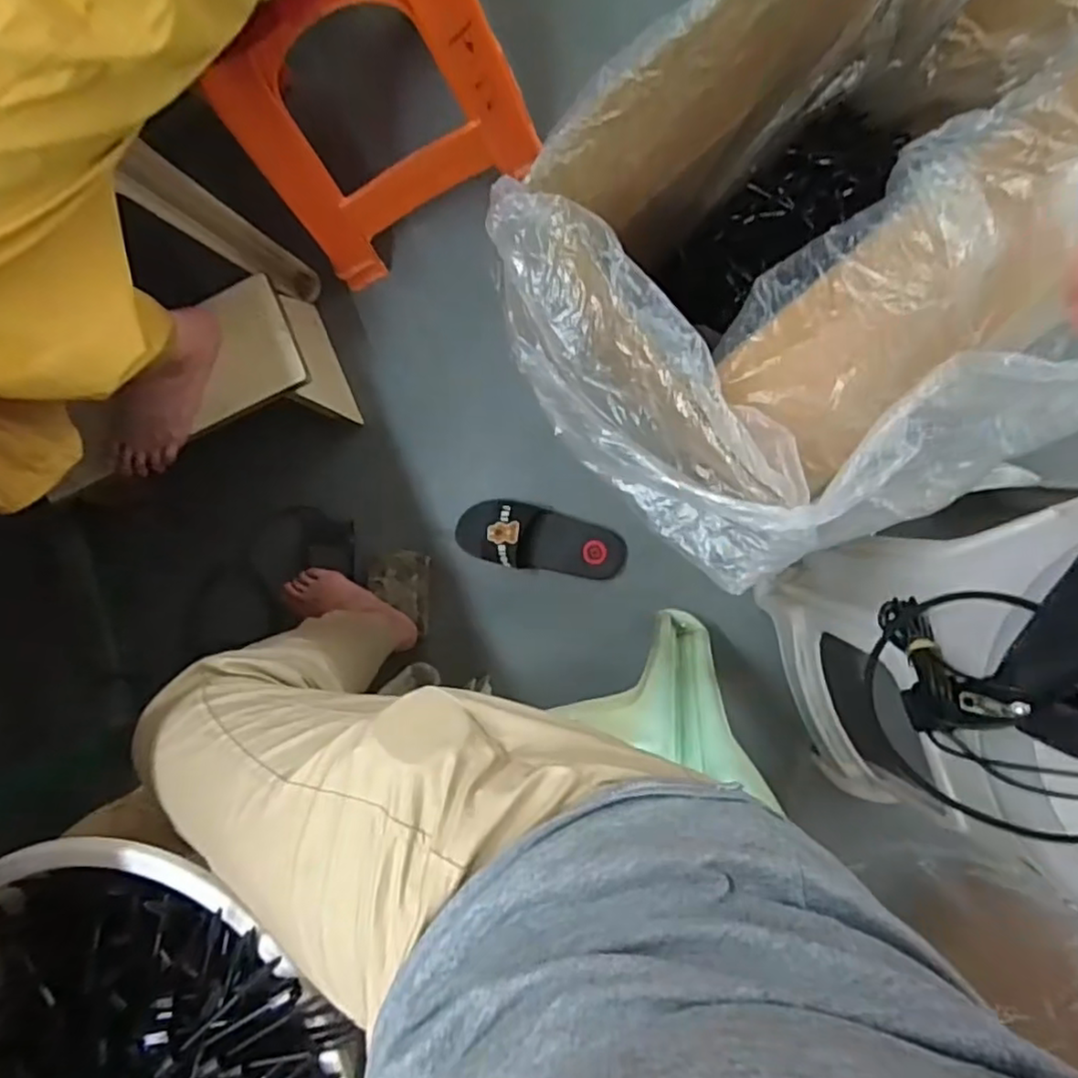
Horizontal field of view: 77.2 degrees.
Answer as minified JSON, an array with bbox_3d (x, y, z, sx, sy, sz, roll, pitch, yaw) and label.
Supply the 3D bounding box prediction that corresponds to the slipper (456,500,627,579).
[{"bbox_3d":[0.002,0.001,0.937,0.230,0.052,0.084,13,92,8],"label":"slipper"}]

